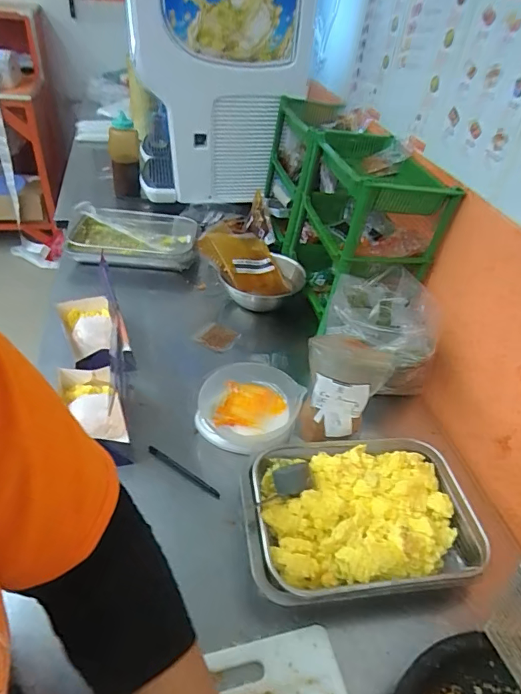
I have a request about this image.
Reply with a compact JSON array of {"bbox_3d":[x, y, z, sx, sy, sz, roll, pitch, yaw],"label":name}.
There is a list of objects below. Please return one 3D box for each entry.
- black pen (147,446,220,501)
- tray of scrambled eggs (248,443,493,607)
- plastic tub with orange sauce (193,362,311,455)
[{"bbox_3d":[-0.113,0.186,0.680,0.135,0.012,0.014,27,44,22],"label":"black pen"},{"bbox_3d":[0.129,0.229,0.617,0.290,0.070,0.209,0,40,-8],"label":"tray of scrambled eggs"},{"bbox_3d":[-0.020,0.104,0.718,0.156,0.079,0.139,12,40,6],"label":"plastic tub with orange sauce"}]

